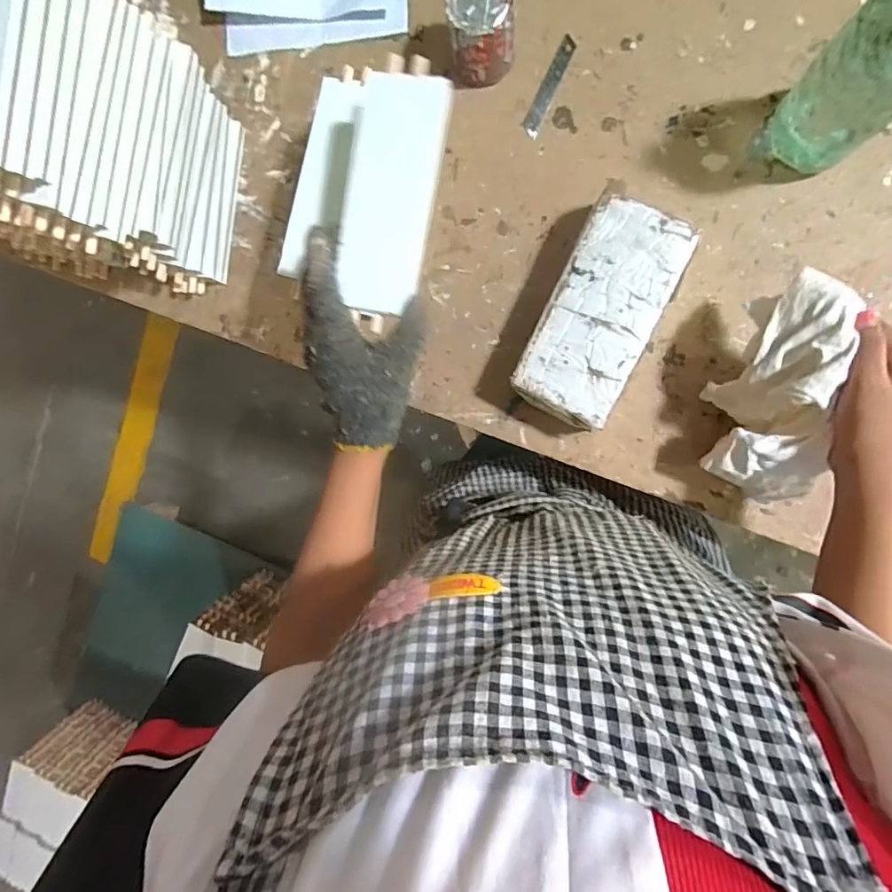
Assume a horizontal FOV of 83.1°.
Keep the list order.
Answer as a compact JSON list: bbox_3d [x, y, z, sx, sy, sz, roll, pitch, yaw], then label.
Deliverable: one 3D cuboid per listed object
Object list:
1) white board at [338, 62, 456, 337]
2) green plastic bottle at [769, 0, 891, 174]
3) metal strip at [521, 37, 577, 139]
[{"bbox_3d":[-0.043,-0.199,0.396,0.066,0.019,0.194,12,97,6],"label":"white board"},{"bbox_3d":[0.332,-0.291,0.391,0.075,0.203,0.077,1,97,10],"label":"green plastic bottle"},{"bbox_3d":[0.106,-0.370,0.516,0.017,0.004,0.101,26,96,5],"label":"metal strip"}]

